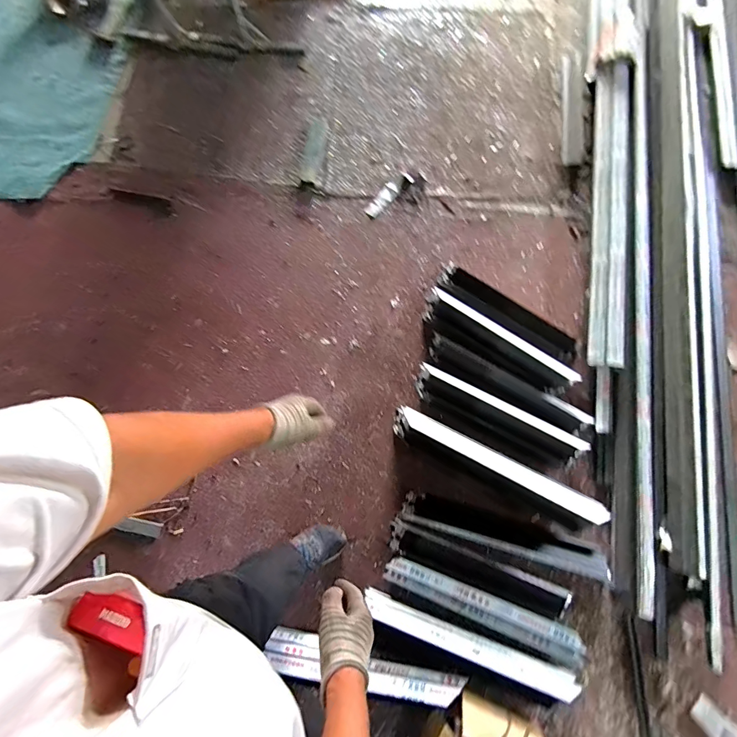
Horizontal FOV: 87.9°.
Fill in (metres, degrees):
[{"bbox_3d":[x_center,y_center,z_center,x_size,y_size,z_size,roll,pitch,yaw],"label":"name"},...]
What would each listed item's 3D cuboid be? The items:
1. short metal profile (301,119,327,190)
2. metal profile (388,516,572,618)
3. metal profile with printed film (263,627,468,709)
[{"bbox_3d":[-0.235,-0.929,1.658,0.082,0.022,0.344,5,76,3],"label":"short metal profile"},{"bbox_3d":[0.341,0.642,1.220,0.580,0.047,0.100,21,78,7],"label":"metal profile"},{"bbox_3d":[-0.016,0.859,1.094,0.560,0.094,0.069,10,76,4],"label":"metal profile with printed film"}]

